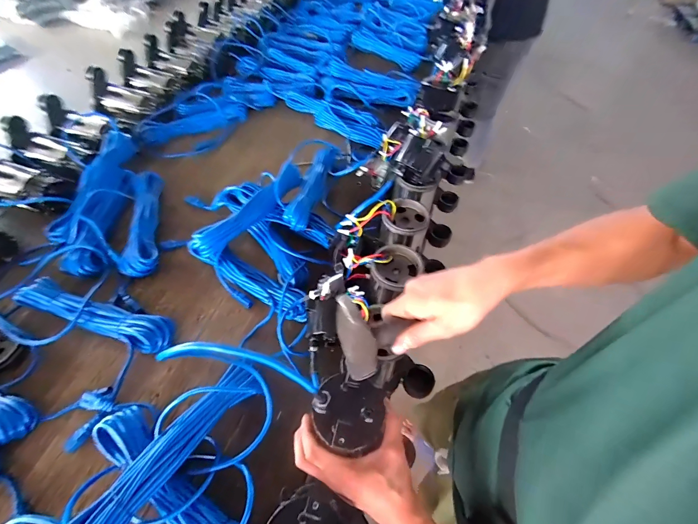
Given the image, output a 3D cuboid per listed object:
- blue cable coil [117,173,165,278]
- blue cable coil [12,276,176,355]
[{"bbox_3d":[-0.517,-0.115,0.822,0.081,0.037,0.343,-11,55,-9],"label":"blue cable coil"},{"bbox_3d":[-0.515,0.111,0.673,0.339,0.053,0.073,15,55,9],"label":"blue cable coil"}]

